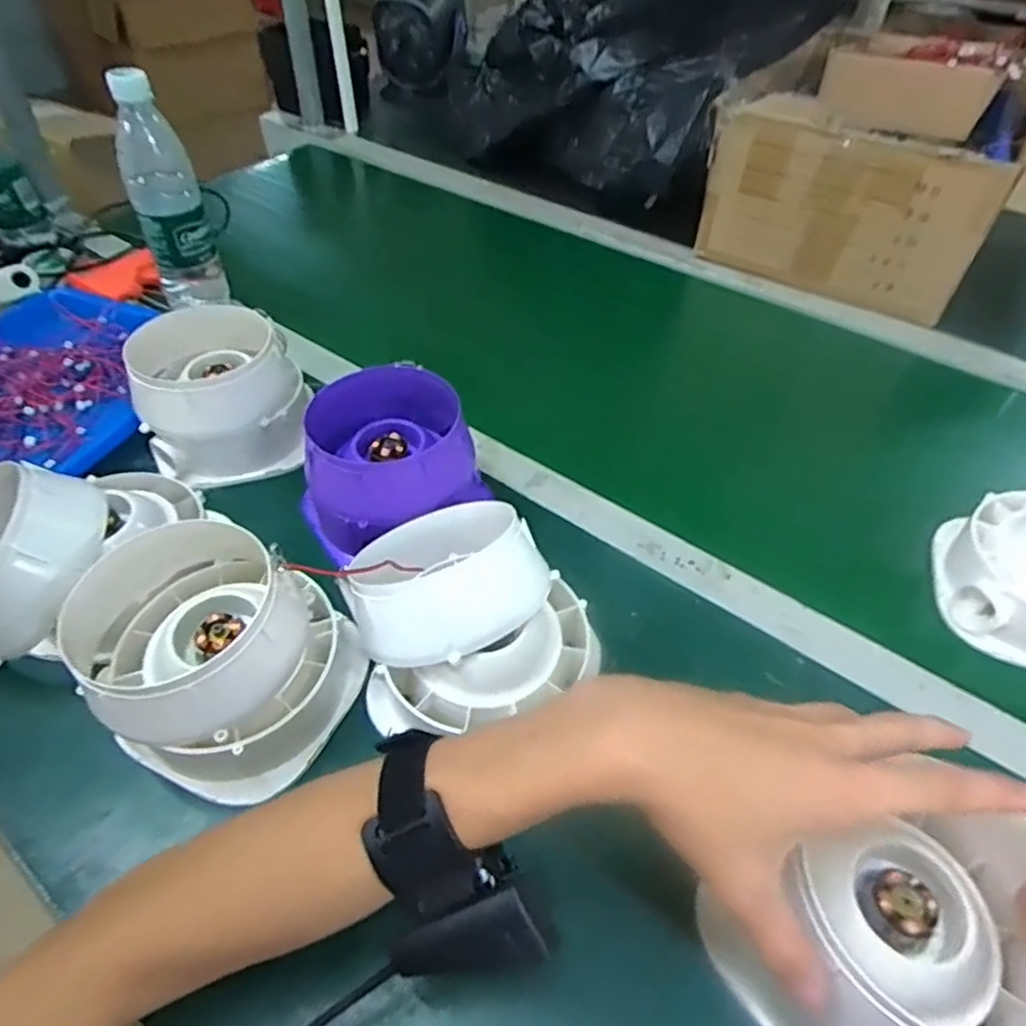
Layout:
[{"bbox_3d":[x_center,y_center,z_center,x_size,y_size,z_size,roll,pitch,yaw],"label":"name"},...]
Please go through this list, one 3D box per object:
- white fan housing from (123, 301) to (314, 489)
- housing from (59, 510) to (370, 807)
[{"bbox_3d":[-0.258,-0.109,0.595,0.132,0.105,0.145,-22,52,-20],"label":"white fan housing"},{"bbox_3d":[-0.178,0.086,0.410,0.147,0.101,0.133,33,55,26],"label":"housing"}]

